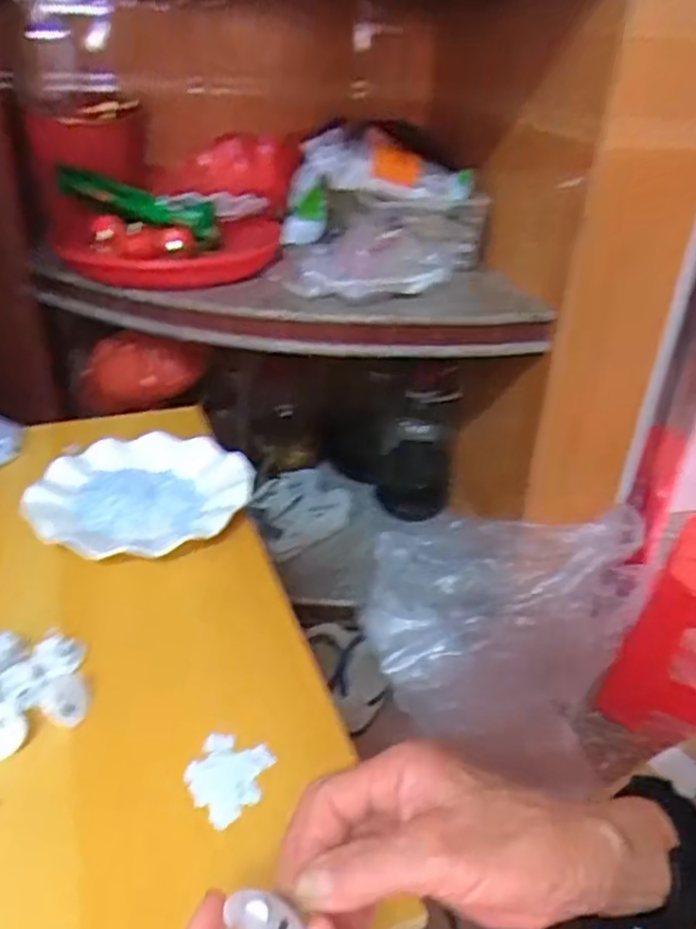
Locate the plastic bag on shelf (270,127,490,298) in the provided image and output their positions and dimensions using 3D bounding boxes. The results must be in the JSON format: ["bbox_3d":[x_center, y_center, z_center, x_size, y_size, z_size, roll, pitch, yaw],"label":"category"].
[{"bbox_3d":[0.050,-0.416,1.151,0.317,0.191,0.365,2,31,-1],"label":"plastic bag on shelf"}]

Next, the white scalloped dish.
[{"bbox_3d":[-0.187,0.028,0.646,0.187,0.022,0.183,2,31,-1],"label":"white scalloped dish"}]

